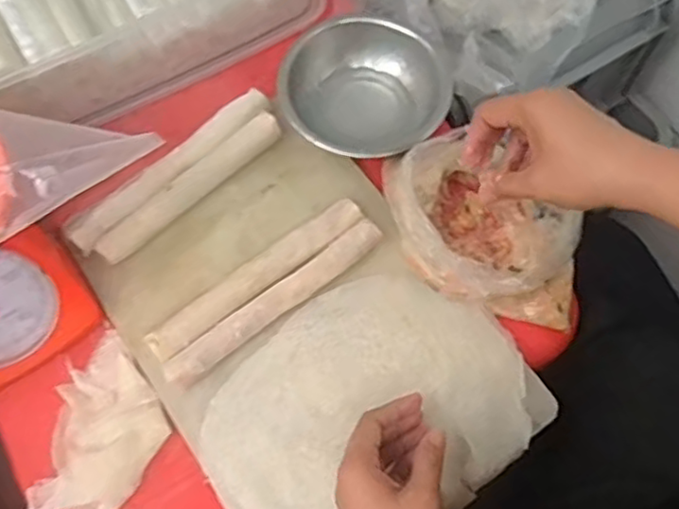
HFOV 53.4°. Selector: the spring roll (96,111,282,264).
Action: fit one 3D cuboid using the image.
[{"bbox_3d":[-0.133,-0.063,0.612,0.197,0.017,0.028,-42,73,-16],"label":"spring roll"}]

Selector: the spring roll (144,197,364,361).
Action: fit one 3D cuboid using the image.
[{"bbox_3d":[-0.069,0.021,0.584,0.207,0.030,0.030,-34,71,-14],"label":"spring roll"}]

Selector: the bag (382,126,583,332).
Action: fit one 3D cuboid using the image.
[{"bbox_3d":[0.127,-0.014,0.569,0.175,0.085,0.111,36,71,14],"label":"bag"}]

